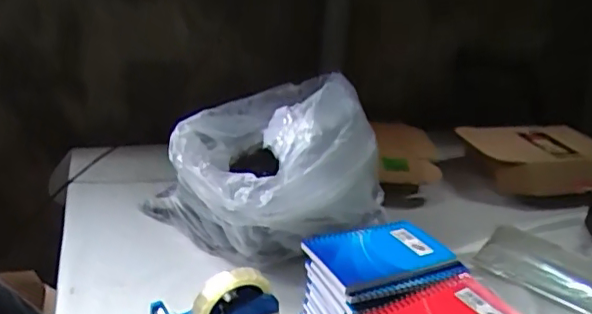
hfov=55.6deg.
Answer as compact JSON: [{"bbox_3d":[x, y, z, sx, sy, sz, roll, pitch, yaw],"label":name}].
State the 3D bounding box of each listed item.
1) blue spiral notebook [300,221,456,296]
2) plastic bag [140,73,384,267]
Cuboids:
[{"bbox_3d":[0.081,0.093,0.545,0.127,0.014,0.085,-11,28,-29],"label":"blue spiral notebook"},{"bbox_3d":[-0.034,0.034,0.893,0.349,0.245,0.293,-7,26,-22],"label":"plastic bag"}]

